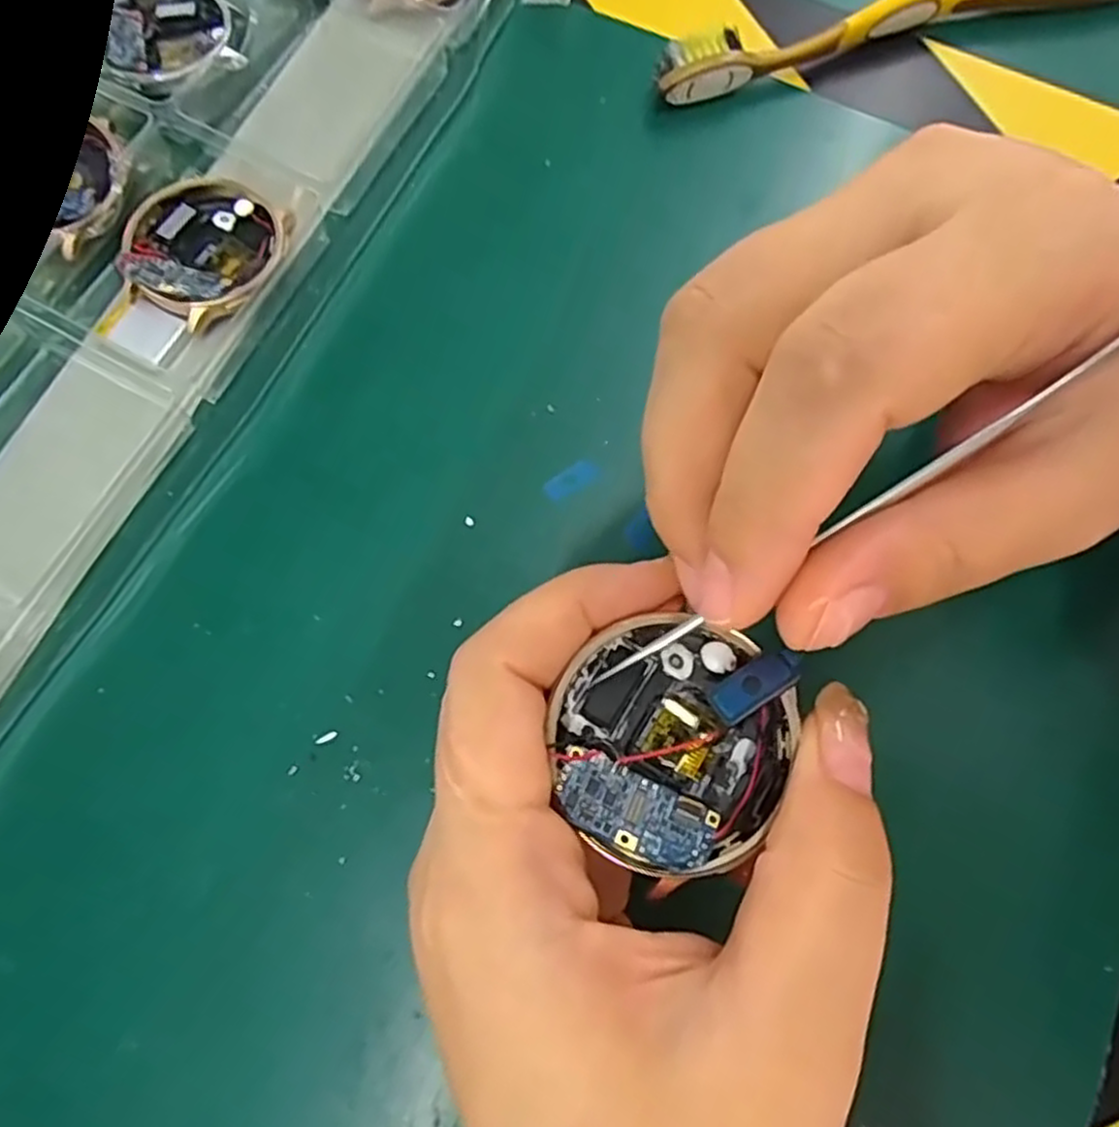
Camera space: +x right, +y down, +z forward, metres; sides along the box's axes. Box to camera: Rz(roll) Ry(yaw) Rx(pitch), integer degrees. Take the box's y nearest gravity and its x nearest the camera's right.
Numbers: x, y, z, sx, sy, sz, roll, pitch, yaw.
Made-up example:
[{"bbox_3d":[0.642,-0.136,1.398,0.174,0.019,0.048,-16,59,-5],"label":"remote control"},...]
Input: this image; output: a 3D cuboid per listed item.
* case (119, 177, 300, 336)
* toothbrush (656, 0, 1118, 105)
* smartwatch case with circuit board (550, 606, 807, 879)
[{"bbox_3d":[-0.104,-0.092,0.221,0.042,0.015,0.046,27,76,6],"label":"case"},{"bbox_3d":[0.117,-0.180,0.250,0.178,0.016,0.015,-16,76,-5],"label":"toothbrush"},{"bbox_3d":[0.020,0.031,0.132,0.039,0.013,0.042,27,76,6],"label":"smartwatch case with circuit board"}]

